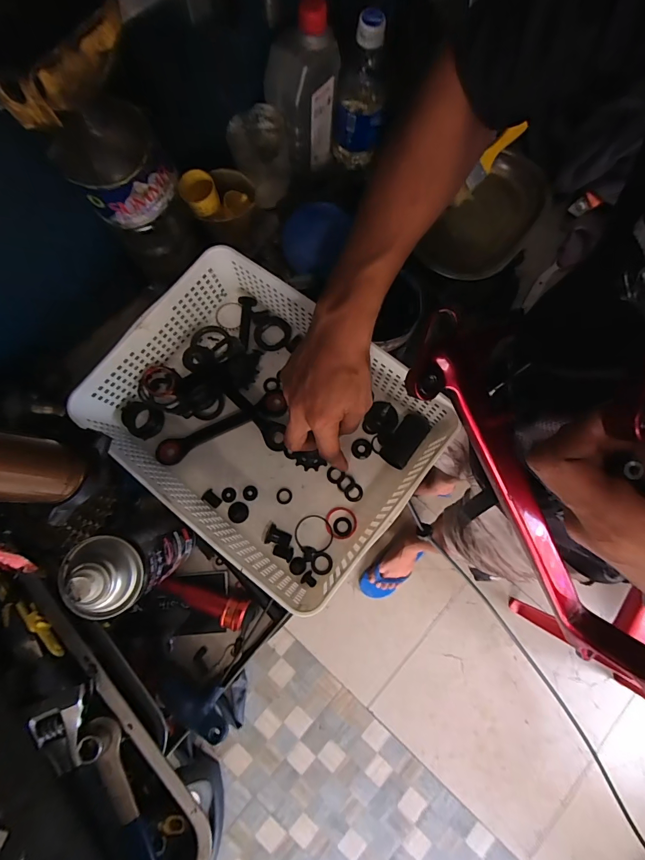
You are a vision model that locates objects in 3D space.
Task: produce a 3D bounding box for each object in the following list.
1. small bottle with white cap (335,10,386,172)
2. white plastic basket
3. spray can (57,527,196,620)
[{"bbox_3d":[0.048,-0.425,0.482,0.060,0.159,0.062,0,79,-1],"label":"small bottle with white cap"},{"bbox_3d":[-0.063,-0.010,0.414,0.322,0.093,0.241,38,79,8],"label":"white plastic basket"},{"bbox_3d":[-0.166,0.120,0.335,0.057,0.145,0.064,-10,79,-3],"label":"spray can"}]

